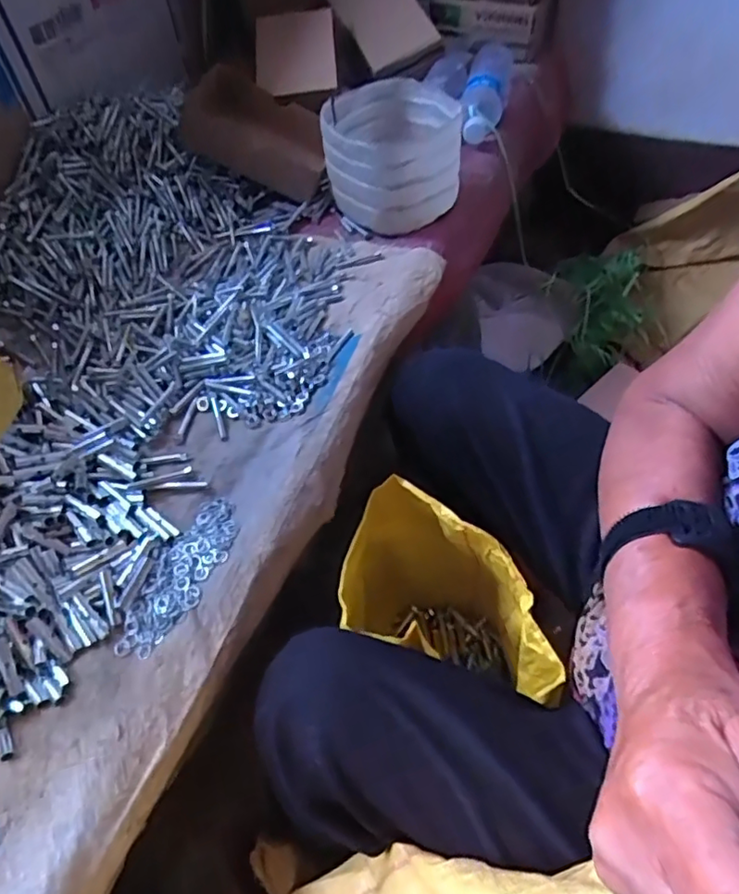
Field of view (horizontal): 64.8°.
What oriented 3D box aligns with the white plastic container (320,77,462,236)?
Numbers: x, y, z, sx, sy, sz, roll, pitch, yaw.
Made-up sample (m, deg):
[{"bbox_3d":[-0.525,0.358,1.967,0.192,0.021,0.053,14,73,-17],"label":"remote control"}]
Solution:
[{"bbox_3d":[0.024,-0.372,0.743,0.154,0.120,0.182,-10,53,-2],"label":"white plastic container"}]

